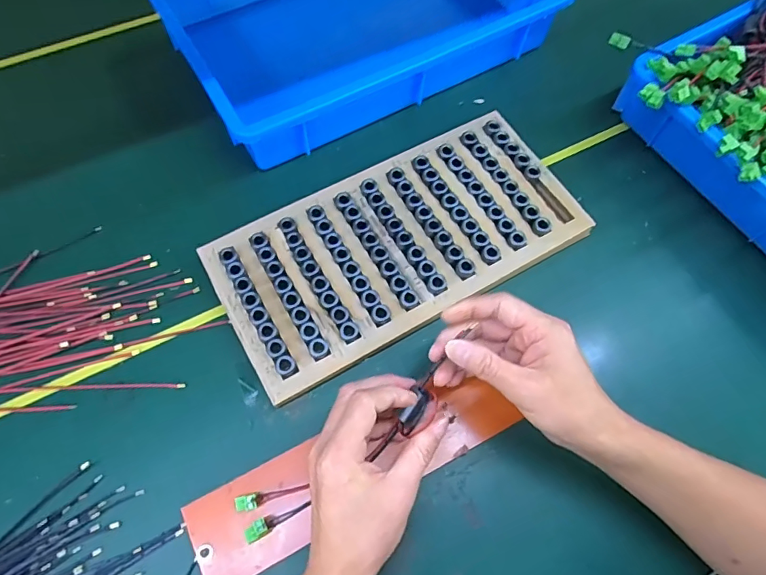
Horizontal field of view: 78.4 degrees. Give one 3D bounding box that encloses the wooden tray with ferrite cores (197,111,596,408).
[{"bbox_3d":[0.017,-0.046,0.479,0.356,0.036,0.175,-28,70,-14],"label":"wooden tray with ferrite cores"}]

